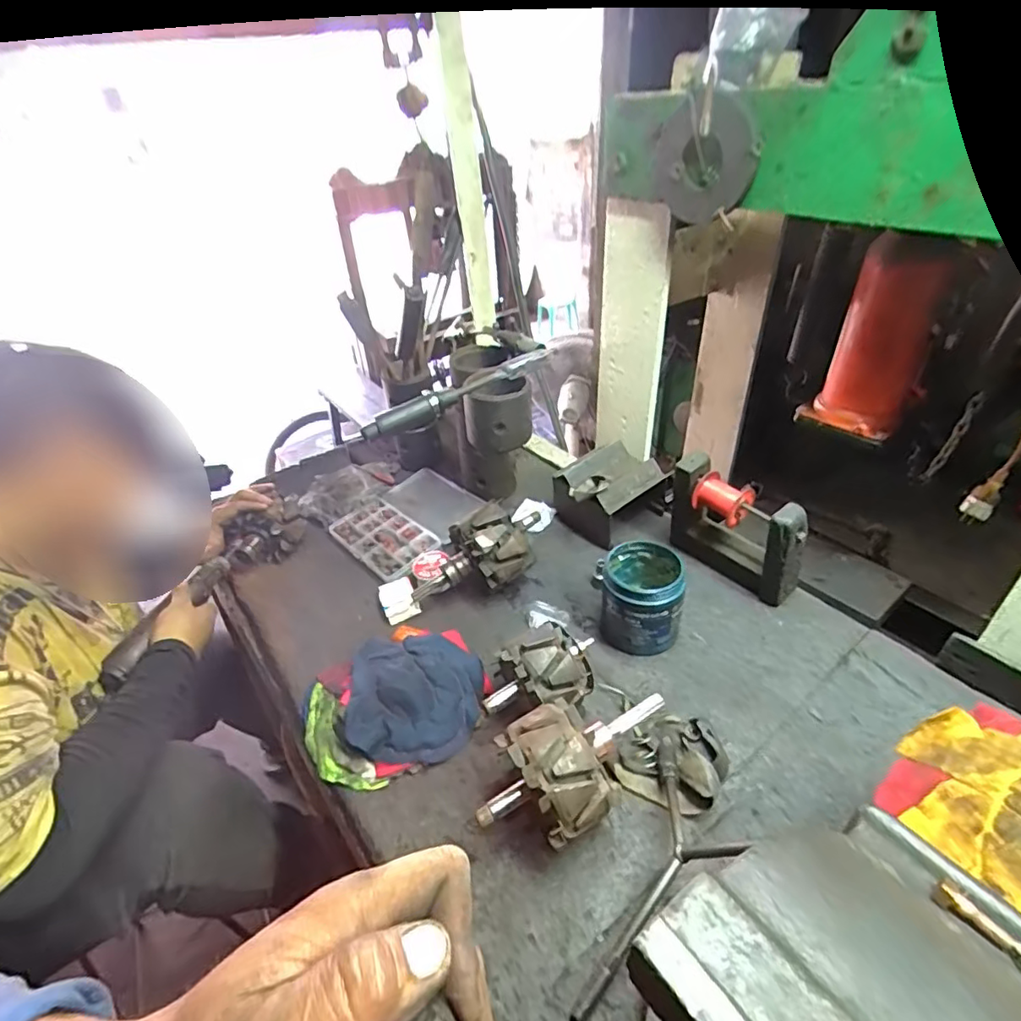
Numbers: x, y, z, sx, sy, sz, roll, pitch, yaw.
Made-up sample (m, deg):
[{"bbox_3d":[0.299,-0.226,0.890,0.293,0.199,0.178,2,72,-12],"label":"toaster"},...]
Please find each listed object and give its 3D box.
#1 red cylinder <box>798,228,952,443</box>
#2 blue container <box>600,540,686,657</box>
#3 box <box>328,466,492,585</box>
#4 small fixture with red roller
[{"bbox_3d":[0.490,-0.228,0.765,0.123,0.240,0.101,26,45,37],"label":"red cylinder"},{"bbox_3d":[0.154,0.105,0.662,0.090,0.102,0.097,5,36,14],"label":"blue container"},{"bbox_3d":[-0.152,0.021,0.879,0.198,0.047,0.183,-31,42,-33],"label":"box"},{"bbox_3d":[0.278,0.027,0.708,0.051,0.158,0.165,-26,40,-29],"label":"small fixture with red roller"}]

